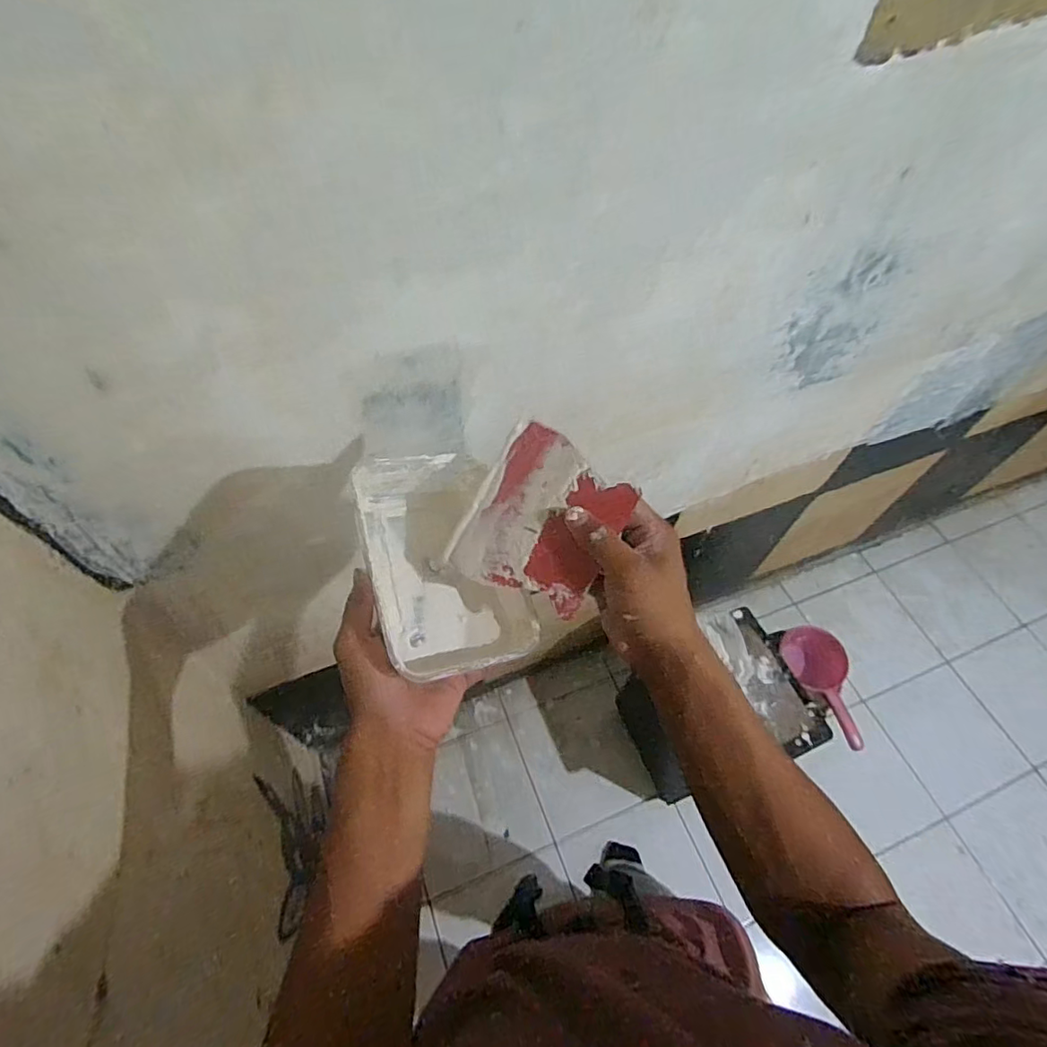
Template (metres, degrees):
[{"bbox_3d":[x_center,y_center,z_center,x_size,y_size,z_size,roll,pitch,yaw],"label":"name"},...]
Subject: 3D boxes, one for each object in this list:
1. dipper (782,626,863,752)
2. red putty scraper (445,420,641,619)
[{"bbox_3d":[0.660,0.335,1.205,0.121,0.078,0.260,-11,59,-10],"label":"dipper"},{"bbox_3d":[0.015,-0.003,0.411,0.103,0.005,0.117,27,88,16],"label":"red putty scraper"}]

